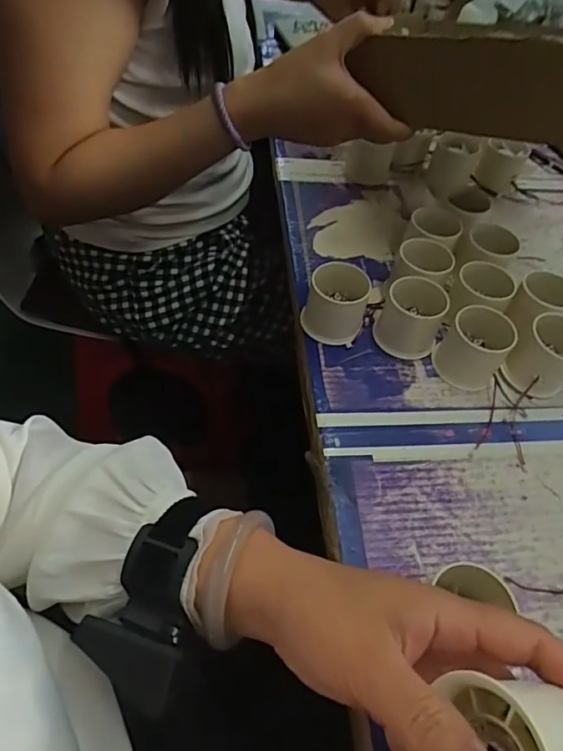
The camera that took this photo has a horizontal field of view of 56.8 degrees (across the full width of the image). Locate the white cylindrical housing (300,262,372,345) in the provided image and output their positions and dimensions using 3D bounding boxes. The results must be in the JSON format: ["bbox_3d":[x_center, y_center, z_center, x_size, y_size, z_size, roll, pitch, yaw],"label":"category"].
[{"bbox_3d":[0.047,-0.063,0.455,0.052,0.051,0.050,3,52,-4],"label":"white cylindrical housing"}]

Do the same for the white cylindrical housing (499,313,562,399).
[{"bbox_3d":[0.220,-0.015,0.439,0.053,0.054,0.055,-35,63,-28],"label":"white cylindrical housing"}]

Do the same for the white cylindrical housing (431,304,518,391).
[{"bbox_3d":[0.162,-0.024,0.440,0.053,0.048,0.057,3,52,-4],"label":"white cylindrical housing"}]

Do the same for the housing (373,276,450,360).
[{"bbox_3d":[0.112,-0.051,0.455,0.052,0.050,0.052,3,52,-4],"label":"housing"}]

